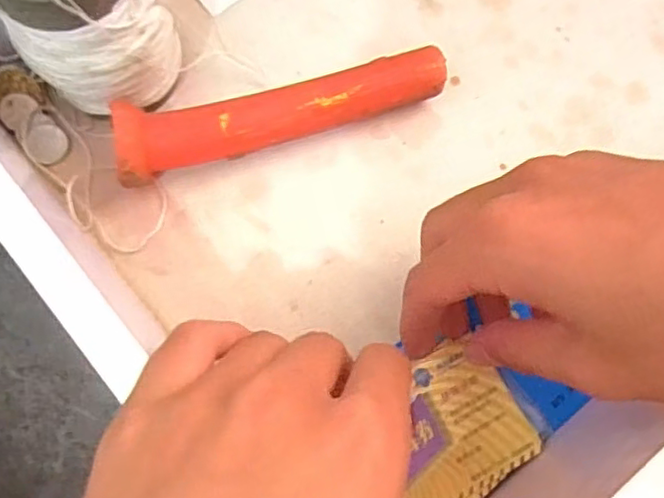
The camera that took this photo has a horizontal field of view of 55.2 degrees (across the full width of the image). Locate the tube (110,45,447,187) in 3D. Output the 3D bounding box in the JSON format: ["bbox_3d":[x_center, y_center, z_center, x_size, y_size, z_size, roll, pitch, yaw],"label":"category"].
[{"bbox_3d":[-0.020,-0.061,0.283,0.146,0.040,0.027,-17,75,-2],"label":"tube"}]

